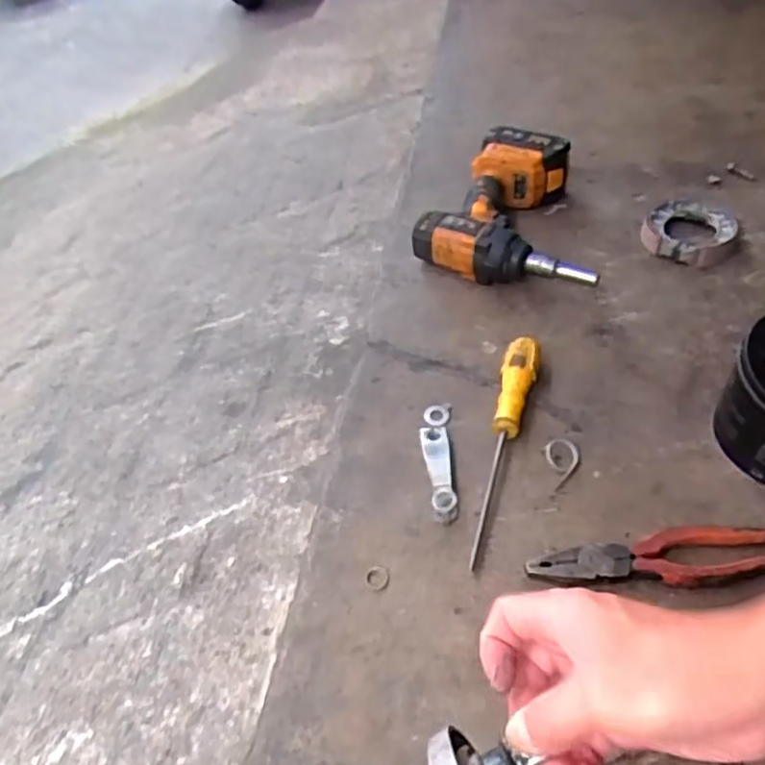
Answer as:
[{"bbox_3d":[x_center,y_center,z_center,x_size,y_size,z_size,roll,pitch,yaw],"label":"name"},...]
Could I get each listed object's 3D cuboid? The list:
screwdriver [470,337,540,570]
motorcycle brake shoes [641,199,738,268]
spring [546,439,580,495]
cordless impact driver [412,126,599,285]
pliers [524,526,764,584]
[{"bbox_3d":[0.106,0.049,0.587,0.032,0.028,0.237,9,47,14],"label":"screwdriver"},{"bbox_3d":[0.360,-0.179,0.798,0.099,0.023,0.117,14,48,18],"label":"motorcycle brake shoes"},{"bbox_3d":[0.150,0.067,0.573,0.028,0.016,0.055,13,48,17],"label":"spring"},{"bbox_3d":[0.162,-0.207,0.811,0.200,0.068,0.254,12,47,16],"label":"cordless impact driver"},{"bbox_3d":[0.203,0.131,0.509,0.185,0.022,0.046,-5,45,0],"label":"pliers"}]

